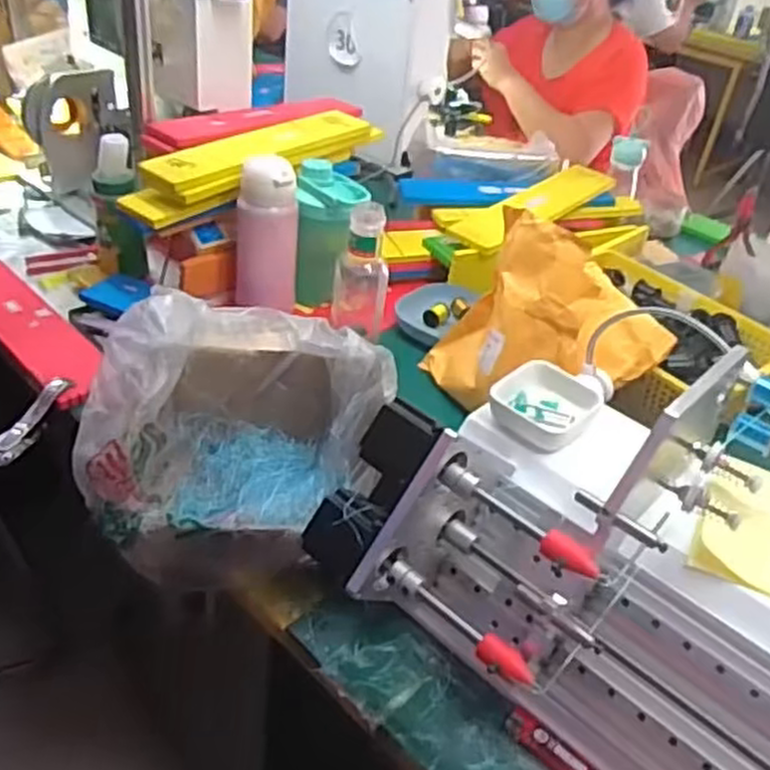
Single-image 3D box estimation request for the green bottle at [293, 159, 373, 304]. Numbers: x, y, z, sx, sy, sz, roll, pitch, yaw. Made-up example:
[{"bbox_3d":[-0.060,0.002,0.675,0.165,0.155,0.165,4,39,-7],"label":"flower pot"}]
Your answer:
[{"bbox_3d":[-0.075,-0.210,1.065,0.090,0.174,0.097,6,36,-2],"label":"green bottle"}]

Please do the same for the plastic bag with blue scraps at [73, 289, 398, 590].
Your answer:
[{"bbox_3d":[-0.129,0.042,0.712,0.264,0.165,0.203,4,36,-5],"label":"plastic bag with blue scraps"}]

